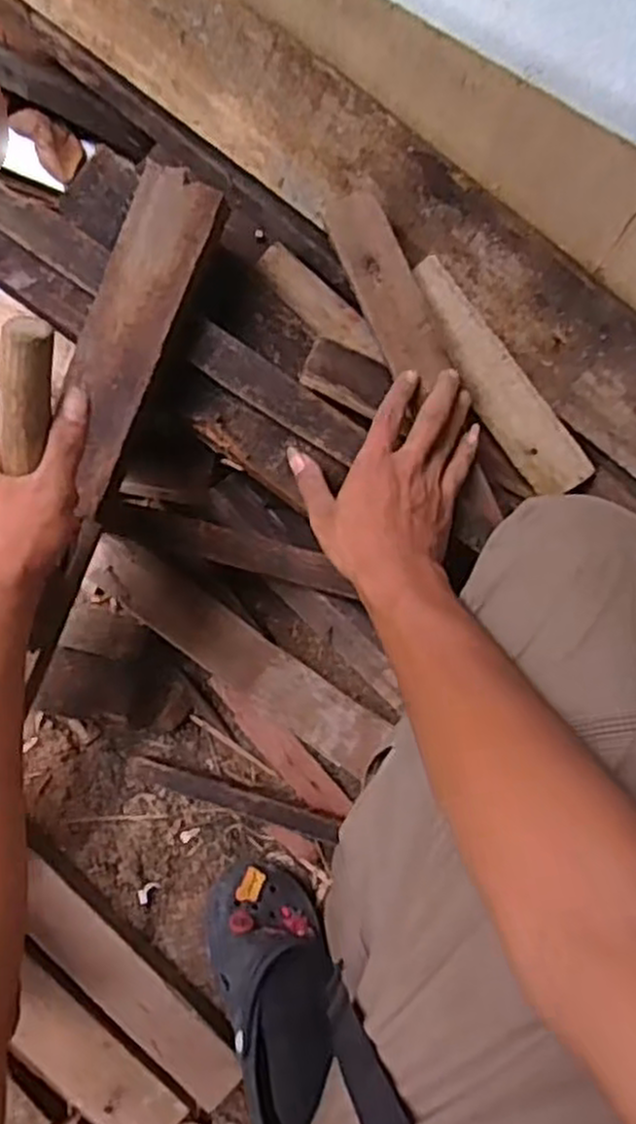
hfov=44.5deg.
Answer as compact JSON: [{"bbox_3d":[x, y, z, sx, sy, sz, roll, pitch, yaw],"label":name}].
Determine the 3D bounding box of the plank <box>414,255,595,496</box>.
[{"bbox_3d":[0.136,-0.140,0.607,0.048,0.009,0.202,-35,94,39],"label":"plank"}]

